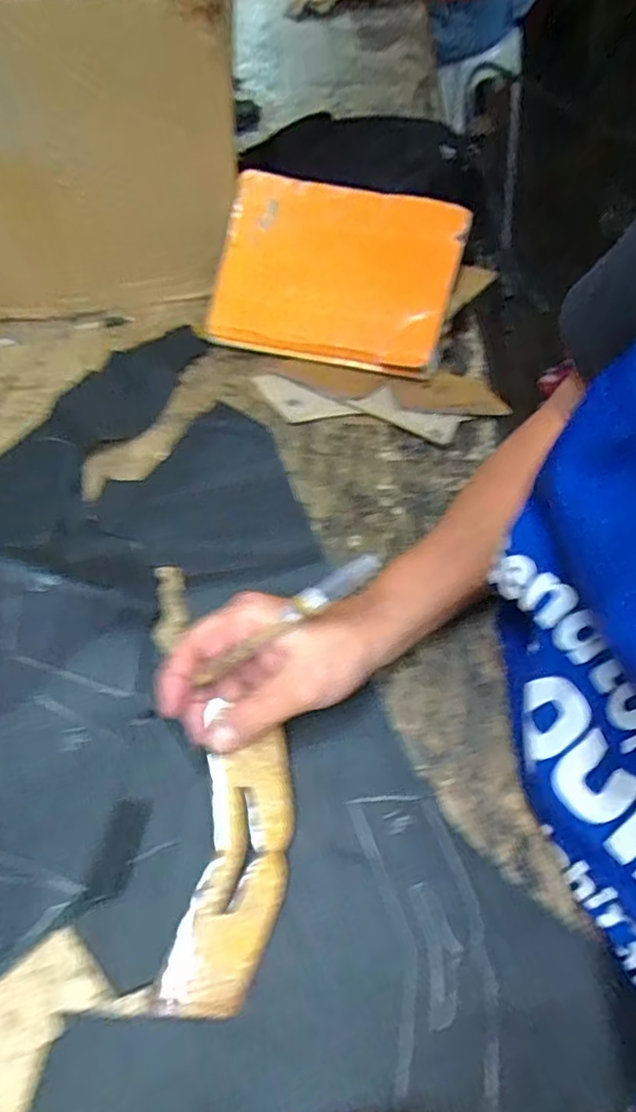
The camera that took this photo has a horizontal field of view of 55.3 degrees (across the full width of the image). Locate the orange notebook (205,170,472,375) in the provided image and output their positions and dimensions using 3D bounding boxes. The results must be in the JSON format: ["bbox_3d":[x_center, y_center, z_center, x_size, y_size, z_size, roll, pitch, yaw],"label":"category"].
[{"bbox_3d":[0.012,-0.236,0.505,0.195,0.014,0.137,14,95,8],"label":"orange notebook"}]

